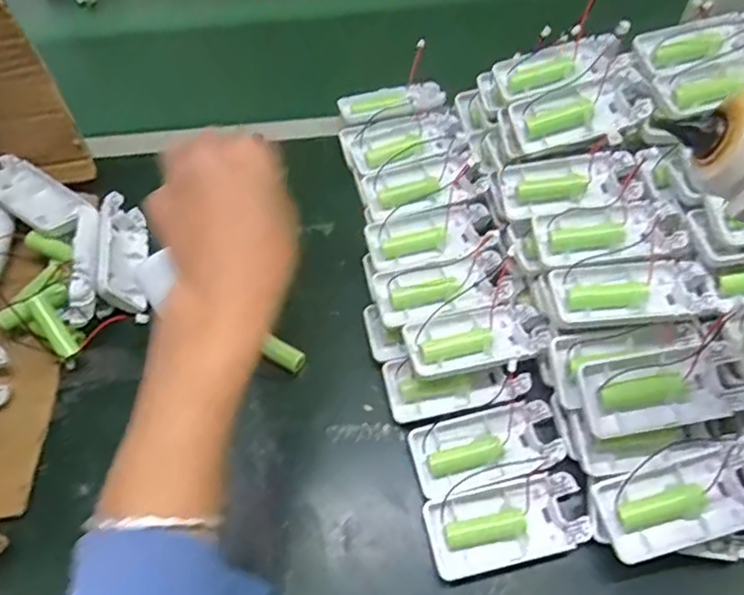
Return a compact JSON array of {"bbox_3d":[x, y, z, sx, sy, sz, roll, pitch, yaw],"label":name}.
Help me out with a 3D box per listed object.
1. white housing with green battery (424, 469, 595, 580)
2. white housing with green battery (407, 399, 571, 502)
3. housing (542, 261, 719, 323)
[{"bbox_3d":[0.082,0.137,0.369,0.094,0.014,0.045,-12,59,-6],"label":"white housing with green battery"},{"bbox_3d":[0.073,0.097,0.395,0.095,0.020,0.046,-15,59,-8],"label":"white housing with green battery"},{"bbox_3d":[0.169,-0.002,0.386,0.102,0.022,0.045,-3,58,-1],"label":"housing"}]

